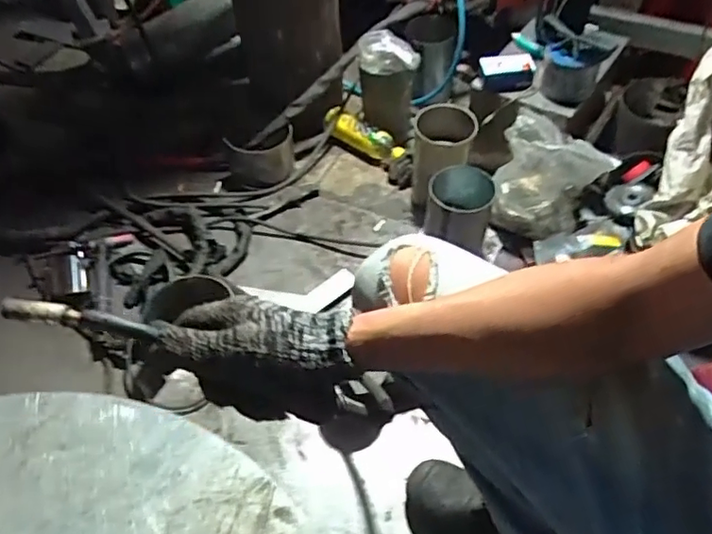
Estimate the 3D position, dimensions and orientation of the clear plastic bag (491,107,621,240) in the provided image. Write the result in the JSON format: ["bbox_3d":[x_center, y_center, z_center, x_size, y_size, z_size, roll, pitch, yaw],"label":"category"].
[{"bbox_3d":[0.351,-0.150,1.057,0.187,0.215,0.095,19,57,17],"label":"clear plastic bag"}]

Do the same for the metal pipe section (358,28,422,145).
[{"bbox_3d":[0.070,-0.393,1.264,0.121,0.248,0.133,-4,53,1],"label":"metal pipe section"}]

